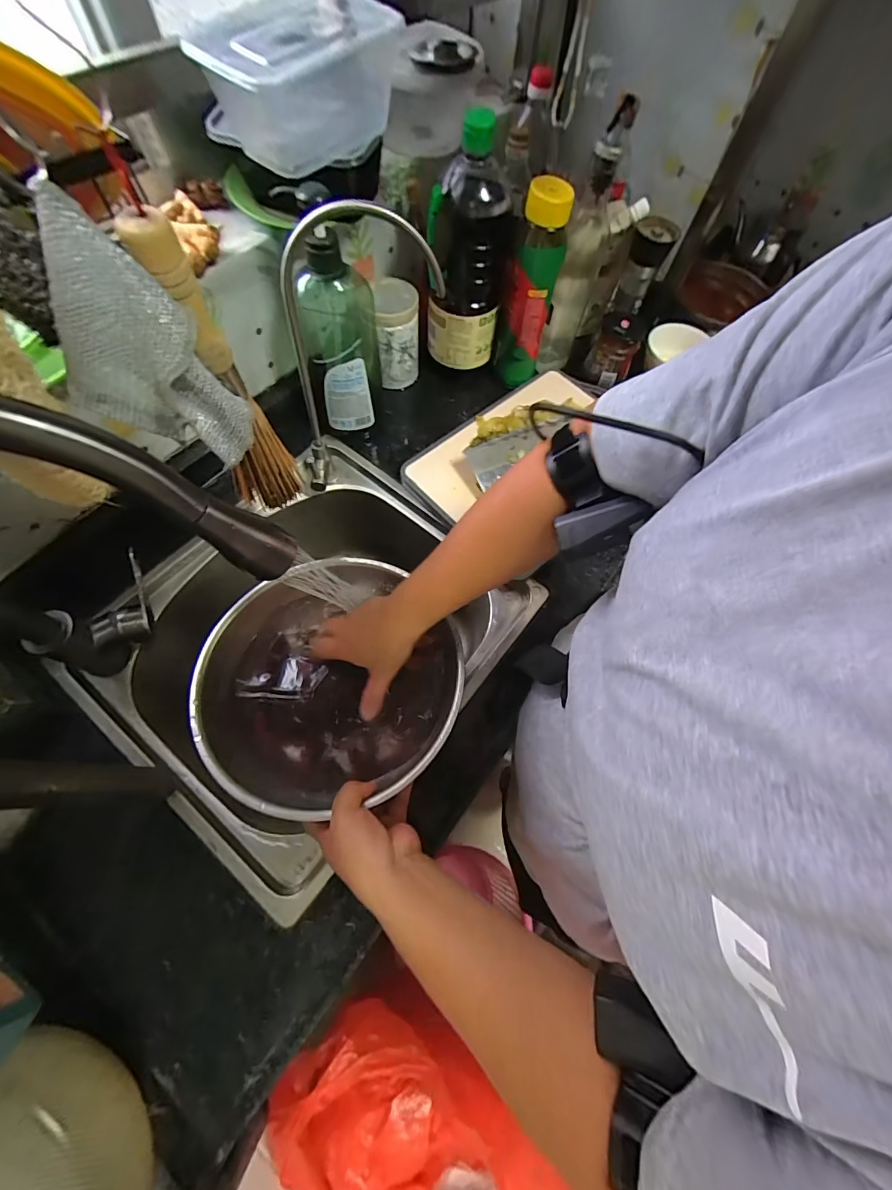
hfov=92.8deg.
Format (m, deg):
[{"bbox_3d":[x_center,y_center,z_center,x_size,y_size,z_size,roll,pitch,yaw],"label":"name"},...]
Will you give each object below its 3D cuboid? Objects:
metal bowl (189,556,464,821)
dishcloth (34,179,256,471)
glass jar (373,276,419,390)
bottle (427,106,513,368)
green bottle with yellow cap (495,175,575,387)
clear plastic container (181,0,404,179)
[{"bbox_3d":[-0.119,0.081,0.459,0.259,0.081,0.259,1,66,-3],"label":"metal bowl"},{"bbox_3d":[-0.193,-0.146,0.272,0.079,0.158,0.049,-9,67,-7],"label":"dishcloth"},{"bbox_3d":[-0.073,-0.390,0.645,0.061,0.127,0.071,-4,67,-5],"label":"glass jar"},{"bbox_3d":[0.028,-0.446,0.566,0.096,0.259,0.072,0,66,-3],"label":"bottle"},{"bbox_3d":[0.114,-0.416,0.592,0.068,0.230,0.060,9,66,1],"label":"green bottle with yellow cap"},{"bbox_3d":[-0.140,-0.473,0.394,0.169,0.081,0.121,-38,74,-18],"label":"clear plastic container"}]

